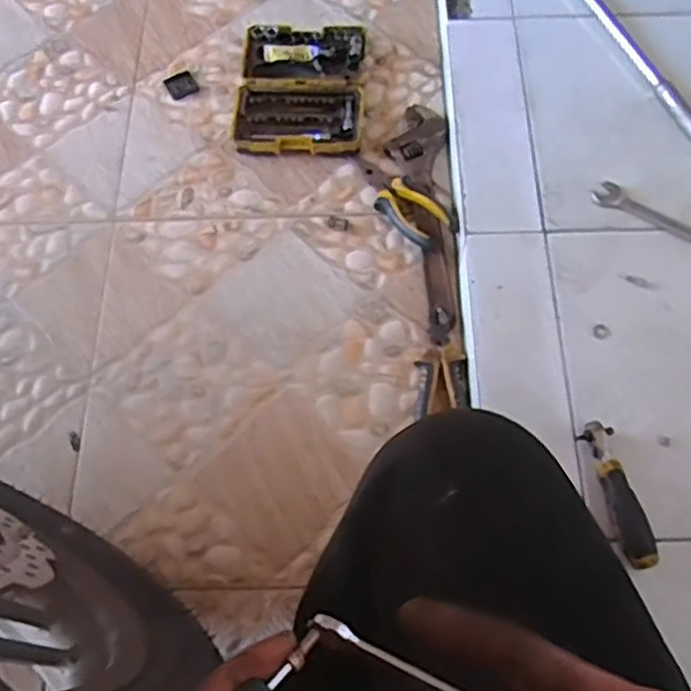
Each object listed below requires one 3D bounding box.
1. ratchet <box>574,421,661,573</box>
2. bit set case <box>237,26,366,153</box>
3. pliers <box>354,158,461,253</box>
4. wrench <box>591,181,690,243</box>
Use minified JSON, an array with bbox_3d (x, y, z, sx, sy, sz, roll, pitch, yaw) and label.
[{"bbox_3d":[0.229,0.124,0.602,0.027,0.028,0.123,-10,66,-2],"label":"ratchet"},{"bbox_3d":[-0.053,-0.314,0.884,0.148,0.030,0.189,2,66,3],"label":"bit set case"},{"bbox_3d":[0.061,-0.166,0.813,0.055,0.026,0.150,-38,70,-14],"label":"pliers"},{"bbox_3d":[0.335,-0.118,0.728,0.177,0.011,0.029,32,71,15],"label":"wrench"}]

